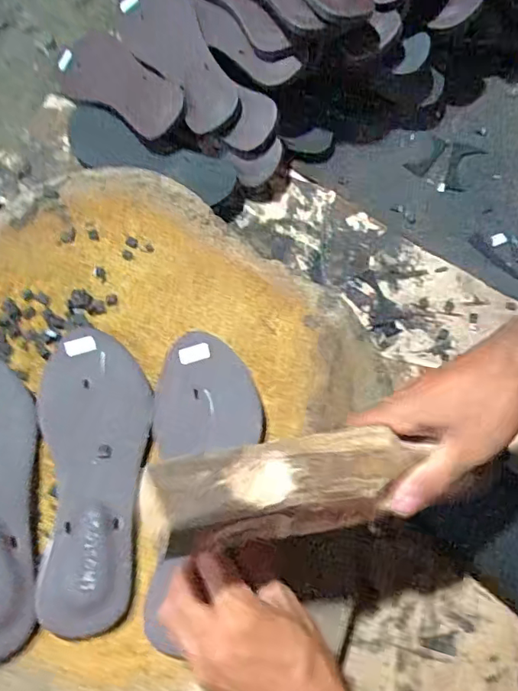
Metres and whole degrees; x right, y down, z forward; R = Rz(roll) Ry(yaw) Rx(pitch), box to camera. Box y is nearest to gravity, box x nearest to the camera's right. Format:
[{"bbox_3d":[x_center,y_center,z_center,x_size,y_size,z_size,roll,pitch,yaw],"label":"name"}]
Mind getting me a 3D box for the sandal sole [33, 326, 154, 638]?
[{"bbox_3d":[-0.132,0.093,0.426,0.087,0.010,0.242,-7,66,-5],"label":"sandal sole"}]

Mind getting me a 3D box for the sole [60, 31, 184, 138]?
[{"bbox_3d":[-0.191,-0.341,0.680,0.091,0.021,0.243,-47,65,6],"label":"sole"}]

